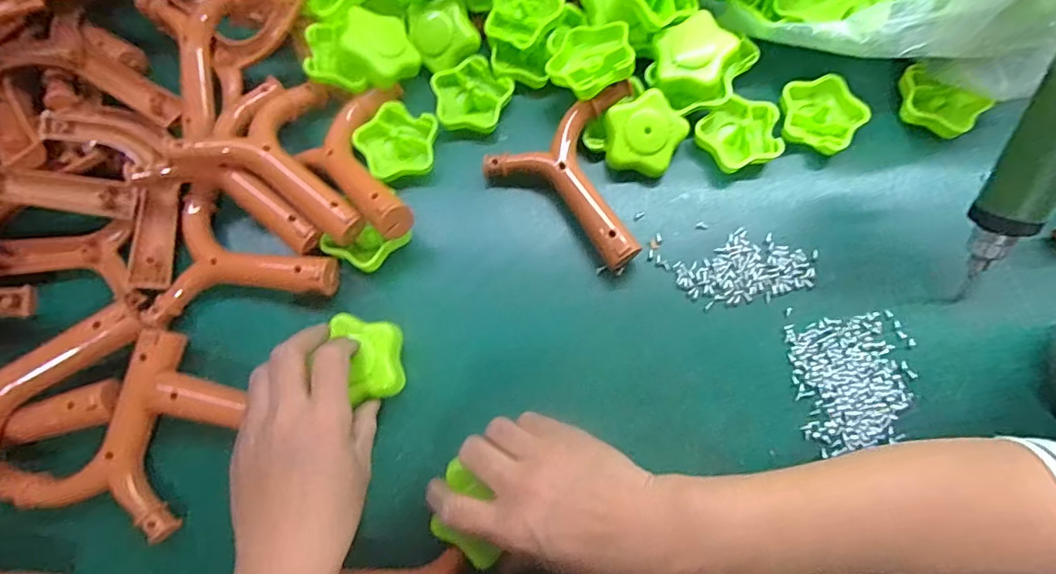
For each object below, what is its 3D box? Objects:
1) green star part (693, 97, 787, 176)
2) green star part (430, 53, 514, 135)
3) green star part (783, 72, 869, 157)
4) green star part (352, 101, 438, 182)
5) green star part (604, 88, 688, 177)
[{"bbox_3d":[0.182,-0.129,0.433,0.067,0.023,0.063,-40,76,-10],"label":"green star part"},{"bbox_3d":[-0.047,-0.163,0.446,0.067,0.020,0.065,-28,74,-7],"label":"green star part"},{"bbox_3d":[0.249,-0.149,0.436,0.067,0.017,0.066,40,78,12],"label":"green star part"},{"bbox_3d":[-0.109,-0.121,0.443,0.068,0.024,0.068,38,77,12],"label":"green star part"},{"bbox_3d":[0.094,-0.128,0.423,0.063,0.020,0.066,28,93,-5],"label":"green star part"}]

